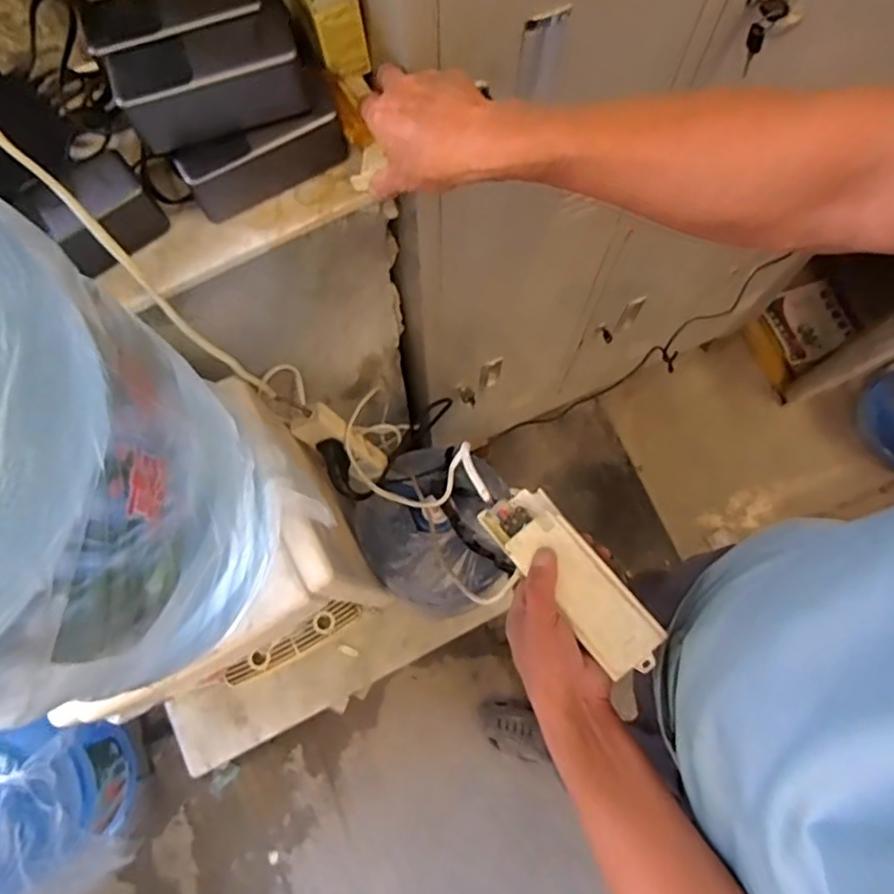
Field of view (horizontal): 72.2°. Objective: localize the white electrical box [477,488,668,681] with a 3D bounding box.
[{"bbox_3d":[0.102,0.105,0.502,0.053,0.025,0.172,-37,66,-11],"label":"white electrical box"}]

